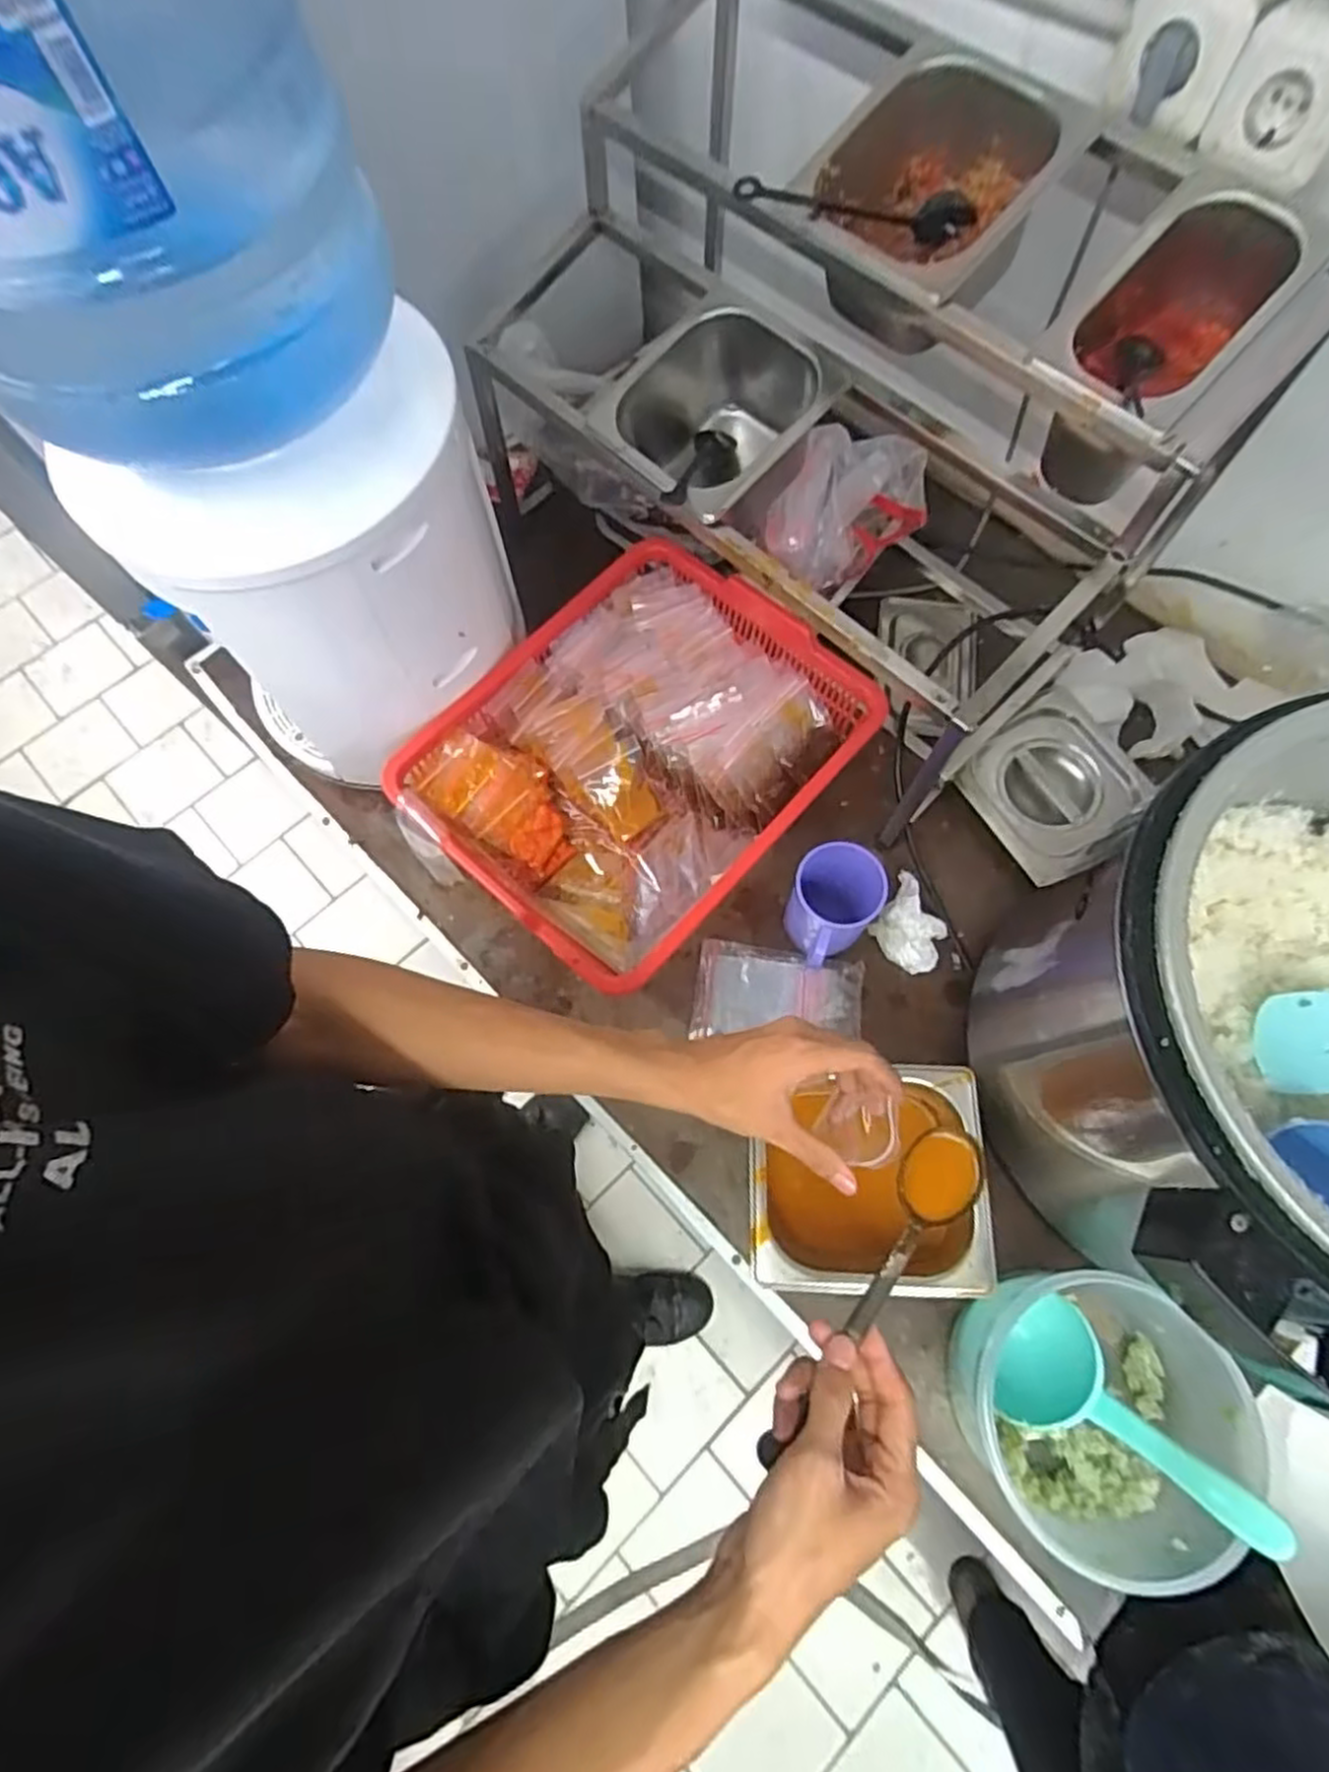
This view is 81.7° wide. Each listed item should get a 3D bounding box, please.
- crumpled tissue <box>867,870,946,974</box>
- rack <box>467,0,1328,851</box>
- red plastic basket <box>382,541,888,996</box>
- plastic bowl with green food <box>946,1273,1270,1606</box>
[{"bbox_3d":[0.235,0.037,0.727,0.072,0.042,0.079,34,74,13],"label":"crumpled tissue"},{"bbox_3d":[0.132,-0.456,0.716,0.657,0.385,0.409,41,76,15],"label":"rack"},{"bbox_3d":[-0.022,-0.122,0.758,0.315,0.096,0.393,40,76,14],"label":"red plastic basket"},{"bbox_3d":[0.313,0.373,0.561,0.167,0.127,0.171,-1,70,1],"label":"plastic bowl with green food"}]

